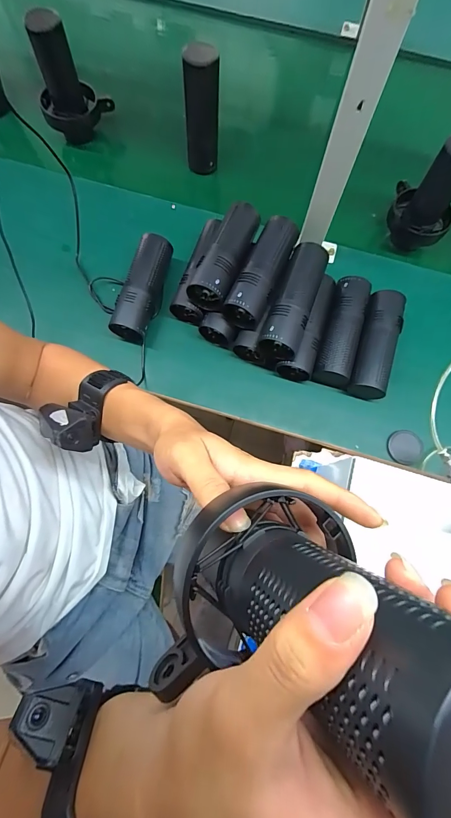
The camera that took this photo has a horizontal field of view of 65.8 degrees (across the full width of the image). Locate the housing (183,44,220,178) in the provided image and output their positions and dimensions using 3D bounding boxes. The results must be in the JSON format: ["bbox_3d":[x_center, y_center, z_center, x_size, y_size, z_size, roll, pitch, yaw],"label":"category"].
[{"bbox_3d":[-0.039,-0.478,0.570,0.055,0.164,0.056,-3,77,-2],"label":"housing"}]

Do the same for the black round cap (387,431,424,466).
[{"bbox_3d":[0.267,0.058,0.517,0.046,0.010,0.049,2,77,-1],"label":"black round cap"}]

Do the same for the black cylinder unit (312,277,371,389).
[{"bbox_3d":[0.178,-0.118,0.541,0.055,0.067,0.165,17,77,2],"label":"black cylinder unit"}]

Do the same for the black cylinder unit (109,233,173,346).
[{"bbox_3d":[-0.128,-0.188,0.554,0.060,0.066,0.162,11,73,2],"label":"black cylinder unit"}]

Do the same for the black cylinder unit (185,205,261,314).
[{"bbox_3d":[0.003,-0.228,0.512,0.061,0.047,0.161,22,78,3],"label":"black cylinder unit"}]

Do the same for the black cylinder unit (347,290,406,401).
[{"bbox_3d":[0.230,-0.099,0.540,0.058,0.063,0.162,16,77,2],"label":"black cylinder unit"}]

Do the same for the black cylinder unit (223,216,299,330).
[{"bbox_3d":[0.055,-0.202,0.506,0.058,0.049,0.165,27,78,5],"label":"black cylinder unit"}]

